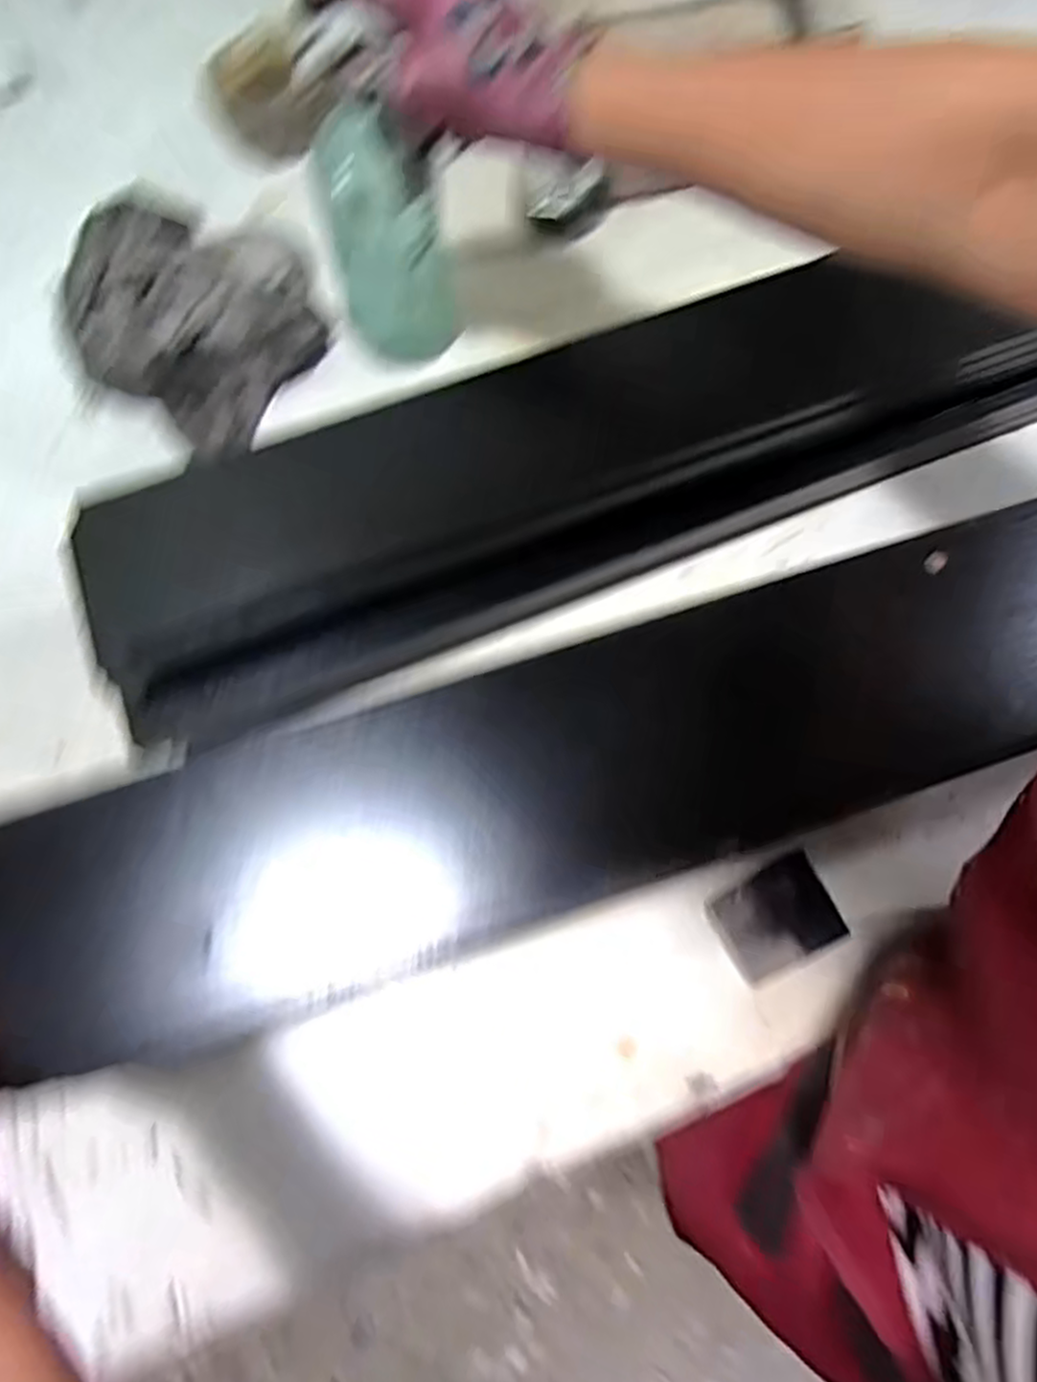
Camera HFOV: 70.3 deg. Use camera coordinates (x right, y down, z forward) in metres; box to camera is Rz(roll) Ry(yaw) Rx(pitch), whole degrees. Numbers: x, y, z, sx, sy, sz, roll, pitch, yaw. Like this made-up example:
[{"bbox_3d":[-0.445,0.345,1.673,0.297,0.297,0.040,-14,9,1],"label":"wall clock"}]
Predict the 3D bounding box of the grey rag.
[{"bbox_3d":[-0.265,-0.303,0.571,0.223,0.052,0.181,33,76,11],"label":"grey rag"}]

